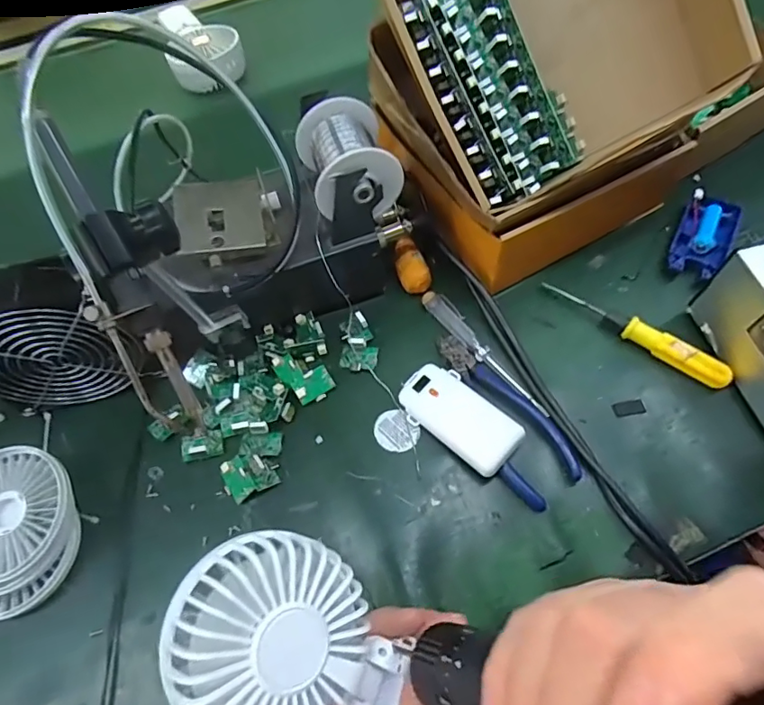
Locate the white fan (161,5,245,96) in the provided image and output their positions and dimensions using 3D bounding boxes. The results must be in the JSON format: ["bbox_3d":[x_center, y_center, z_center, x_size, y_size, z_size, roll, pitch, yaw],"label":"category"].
[{"bbox_3d":[-0.219,-0.378,0.640,0.087,0.050,0.109,-16,62,-5],"label":"white fan"}]

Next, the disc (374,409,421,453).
[{"bbox_3d":[0.011,0.061,0.399,0.031,0.004,0.034,-2,62,3],"label":"disc"}]

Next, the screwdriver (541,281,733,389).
[{"bbox_3d":[0.203,-0.018,0.420,0.153,0.023,0.017,35,70,20],"label":"screwdriver"}]

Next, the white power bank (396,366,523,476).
[{"bbox_3d":[0.057,0.048,0.389,0.093,0.019,0.046,40,72,22],"label":"white power bank"}]

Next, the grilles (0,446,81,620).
[{"bbox_3d":[-0.259,0.125,0.364,0.092,0.036,0.108,-16,62,-4],"label":"grilles"}]

